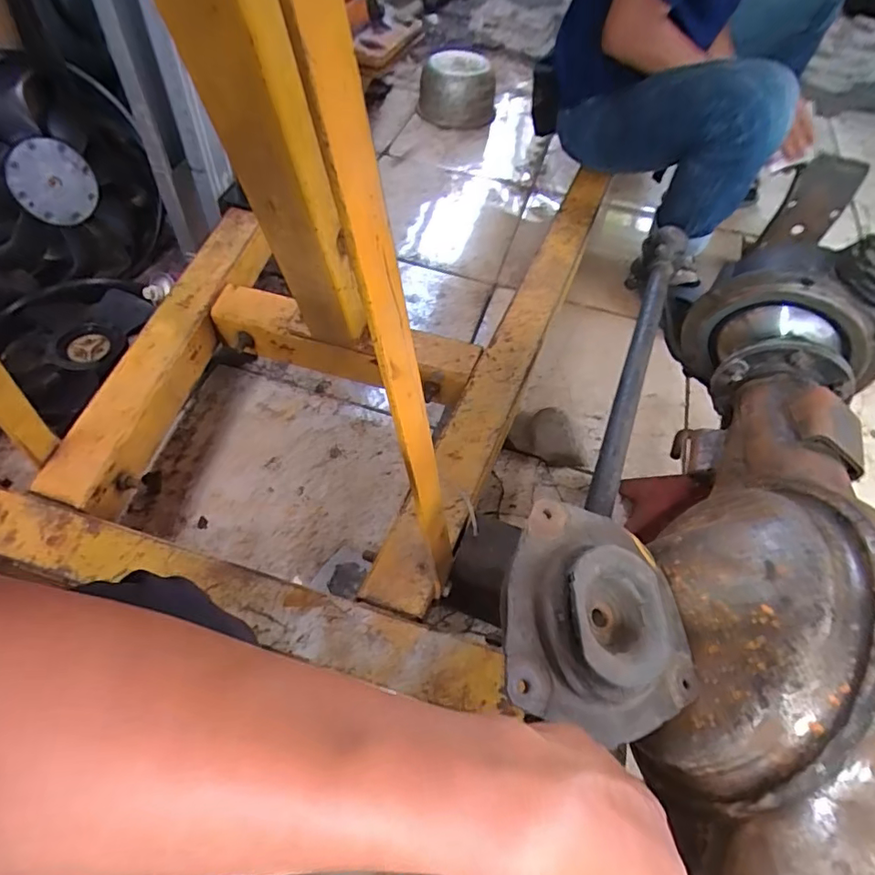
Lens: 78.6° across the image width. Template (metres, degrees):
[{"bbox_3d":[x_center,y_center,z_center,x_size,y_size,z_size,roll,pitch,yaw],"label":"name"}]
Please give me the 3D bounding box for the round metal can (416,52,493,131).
[{"bbox_3d":[0.054,-0.898,1.396,0.196,0.171,0.180,2,54,-2],"label":"round metal can"}]

